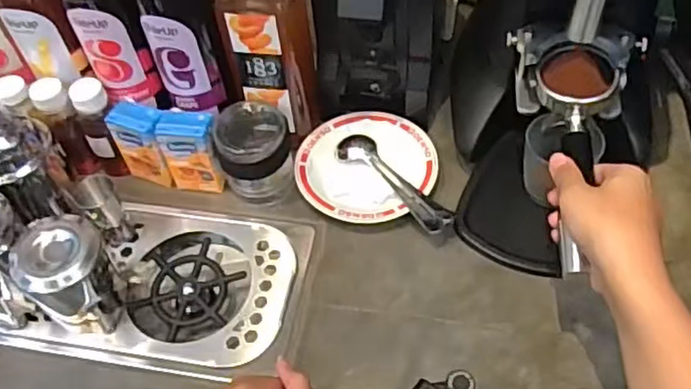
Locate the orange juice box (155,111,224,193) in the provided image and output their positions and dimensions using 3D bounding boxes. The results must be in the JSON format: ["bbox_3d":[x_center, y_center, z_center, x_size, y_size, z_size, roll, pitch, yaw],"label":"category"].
[{"bbox_3d":[-0.152,-0.042,0.651,0.053,0.086,0.031,0,53,5],"label":"orange juice box"}]

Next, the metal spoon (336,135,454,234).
[{"bbox_3d":[0.048,-0.015,0.650,0.038,0.011,0.146,-38,59,-21],"label":"metal spoon"}]

